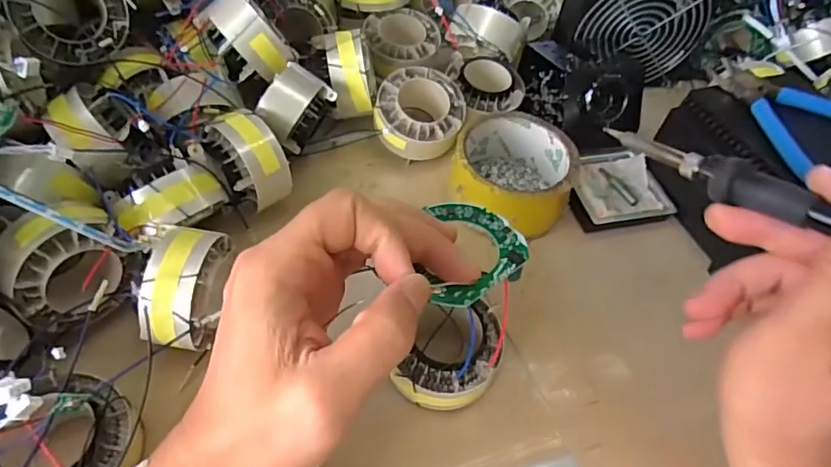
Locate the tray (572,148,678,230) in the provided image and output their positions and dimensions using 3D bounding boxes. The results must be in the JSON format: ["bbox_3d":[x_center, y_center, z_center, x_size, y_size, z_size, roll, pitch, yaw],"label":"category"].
[{"bbox_3d":[0.148,-0.035,0.416,0.075,0.012,0.068,-6,53,-9],"label":"tray"}]

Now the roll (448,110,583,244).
[{"bbox_3d":[0.070,-0.042,0.400,0.087,0.046,0.084,2,52,-3],"label":"roll"}]

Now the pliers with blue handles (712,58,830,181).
[{"bbox_3d":[0.270,-0.083,0.366,0.103,0.009,0.121,-9,54,-7],"label":"pliers with blue handles"}]

